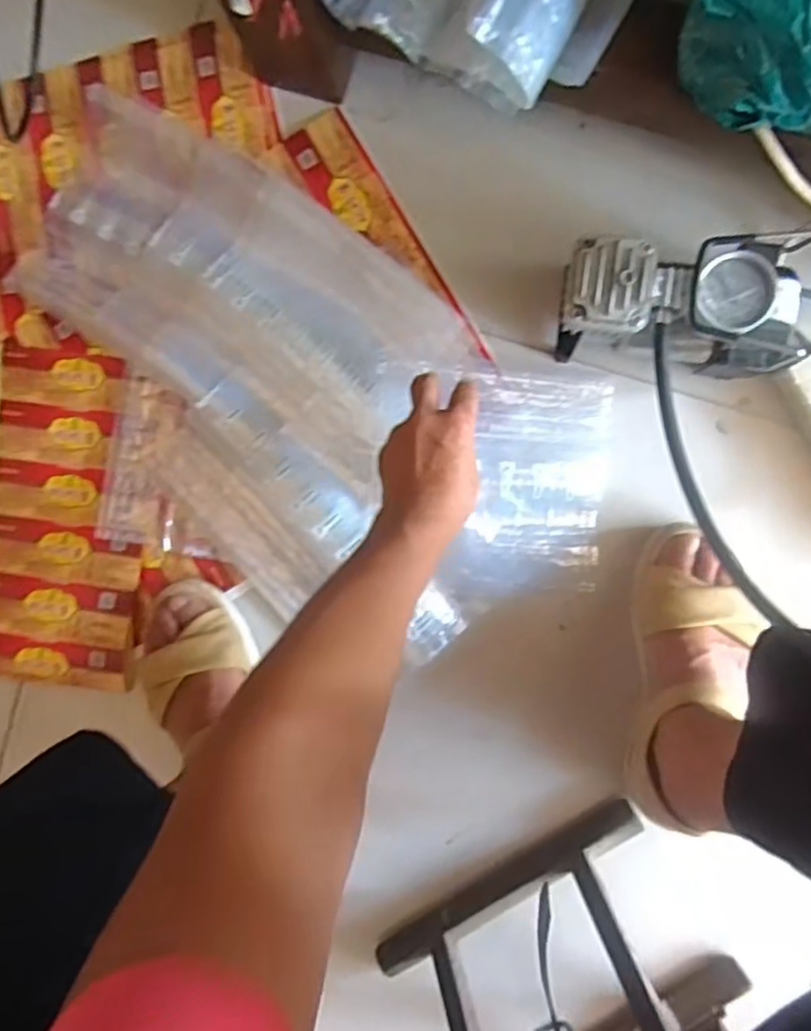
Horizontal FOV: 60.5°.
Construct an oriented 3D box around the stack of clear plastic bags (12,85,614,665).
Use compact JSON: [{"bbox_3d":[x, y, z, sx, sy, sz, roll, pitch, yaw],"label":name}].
[{"bbox_3d":[-0.104,-0.093,0.633,0.571,0.035,0.332,31,98,4],"label":"stack of clear plastic bags"}]

